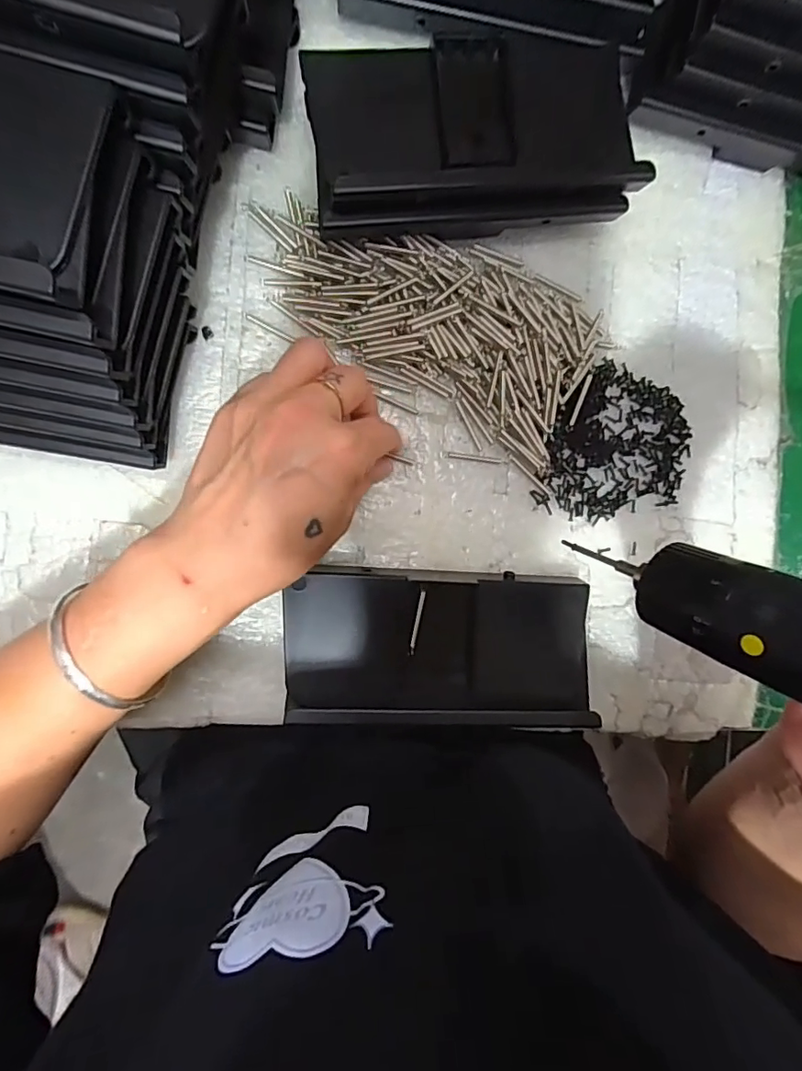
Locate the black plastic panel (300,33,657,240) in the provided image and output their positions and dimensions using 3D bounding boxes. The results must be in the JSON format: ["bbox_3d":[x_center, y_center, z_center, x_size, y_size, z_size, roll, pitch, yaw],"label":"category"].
[{"bbox_3d":[0.039,-0.210,0.282,0.171,0.038,0.081,-7,91,-8],"label":"black plastic panel"}]

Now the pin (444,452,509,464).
[{"bbox_3d":[0.043,-0.045,0.303,0.037,0.004,0.004,6,89,-8],"label":"pin"}]

